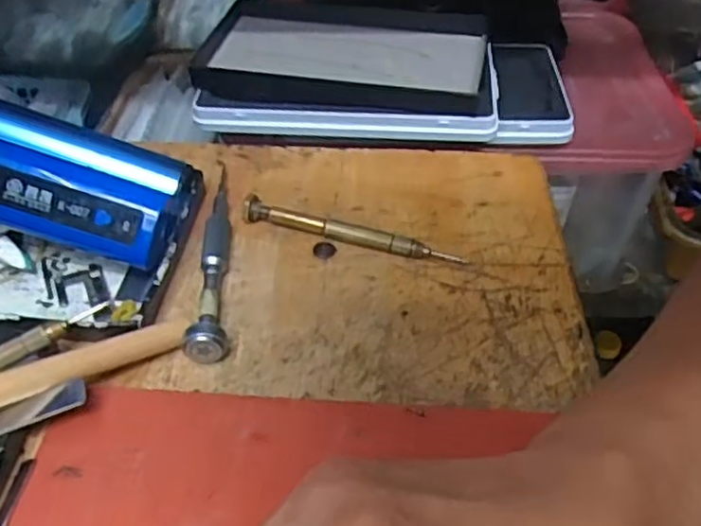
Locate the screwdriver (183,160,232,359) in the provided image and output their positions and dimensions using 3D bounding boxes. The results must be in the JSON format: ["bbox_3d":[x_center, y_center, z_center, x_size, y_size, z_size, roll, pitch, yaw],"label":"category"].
[{"bbox_3d":[-0.065,-0.008,0.315,0.016,0.016,0.124,-4,46,-5],"label":"screwdriver"}]

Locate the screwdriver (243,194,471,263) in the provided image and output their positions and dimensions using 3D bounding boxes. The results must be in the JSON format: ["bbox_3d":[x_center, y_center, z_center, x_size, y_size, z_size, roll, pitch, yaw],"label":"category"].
[{"bbox_3d":[0.001,-0.016,0.326,0.107,0.012,0.009,12,46,10],"label":"screwdriver"}]

